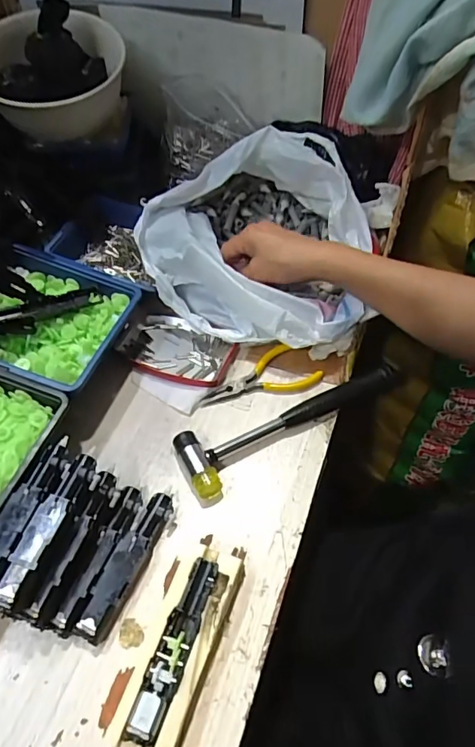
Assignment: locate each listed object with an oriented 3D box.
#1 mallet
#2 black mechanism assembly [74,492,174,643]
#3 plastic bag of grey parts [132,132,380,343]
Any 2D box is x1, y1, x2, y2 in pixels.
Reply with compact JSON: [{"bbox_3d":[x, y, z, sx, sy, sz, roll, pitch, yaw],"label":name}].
[{"bbox_3d":[0.059,0.047,0.460,0.232,0.022,0.061,-21,56,-14],"label":"mallet"},{"bbox_3d":[-0.087,0.152,0.388,0.029,0.020,0.117,20,56,15],"label":"black mechanism assembly"},{"bbox_3d":[0.030,-0.154,0.523,0.254,0.121,0.211,24,57,17],"label":"plastic bag of grey parts"}]

